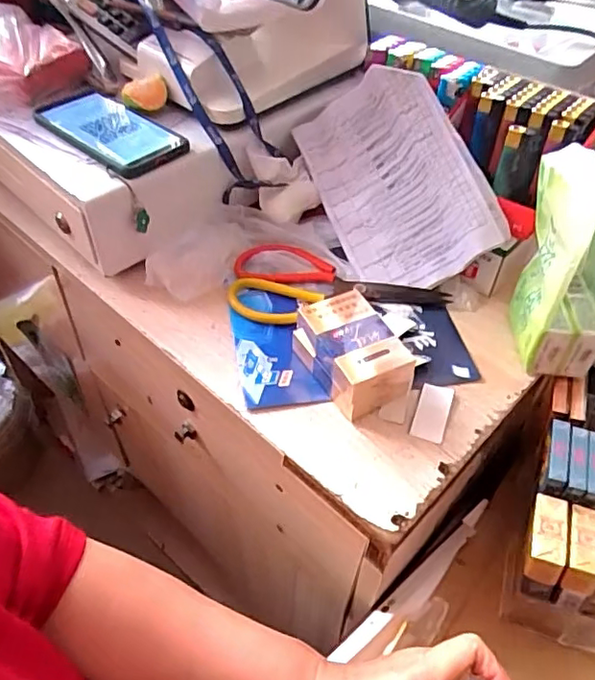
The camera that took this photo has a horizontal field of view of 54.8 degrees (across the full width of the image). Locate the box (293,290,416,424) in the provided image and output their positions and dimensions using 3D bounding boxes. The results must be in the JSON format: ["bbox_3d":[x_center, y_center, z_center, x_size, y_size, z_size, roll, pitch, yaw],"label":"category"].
[{"bbox_3d":[0.046,0.010,0.455,0.063,0.049,0.093,-25,54,-23],"label":"box"}]

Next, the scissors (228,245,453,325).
[{"bbox_3d":[0.035,-0.056,0.536,0.195,0.013,0.092,-4,48,-7],"label":"scissors"}]

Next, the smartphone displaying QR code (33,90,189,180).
[{"bbox_3d":[-0.178,-0.199,0.540,0.155,0.010,0.073,36,55,26],"label":"smartphone displaying QR code"}]

